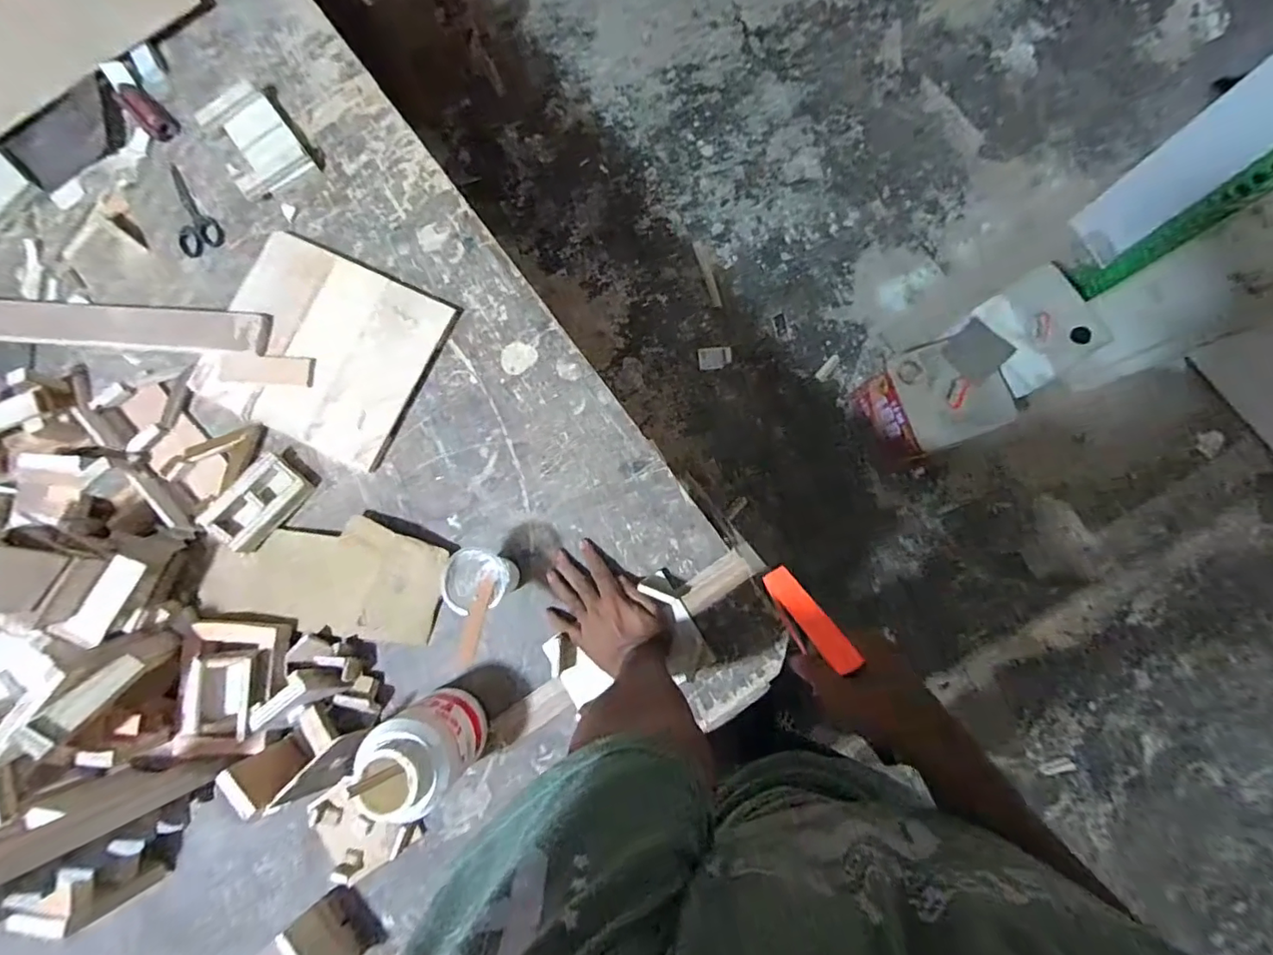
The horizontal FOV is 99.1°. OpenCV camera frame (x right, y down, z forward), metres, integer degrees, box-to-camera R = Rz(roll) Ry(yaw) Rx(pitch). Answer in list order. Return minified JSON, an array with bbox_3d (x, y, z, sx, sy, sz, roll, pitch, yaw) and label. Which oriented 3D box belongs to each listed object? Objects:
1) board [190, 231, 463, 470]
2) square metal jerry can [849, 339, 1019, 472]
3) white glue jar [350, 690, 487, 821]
[{"bbox_3d":[-0.408,-0.170,0.704,0.272,0.015,0.241,25,84,6],"label":"board"},{"bbox_3d":[0.730,-0.176,1.377,0.258,0.269,0.257,-26,82,-1],"label":"square metal jerry can"},{"bbox_3d":[-0.220,0.284,0.567,0.089,0.144,0.085,0,82,3],"label":"white glue jar"}]

